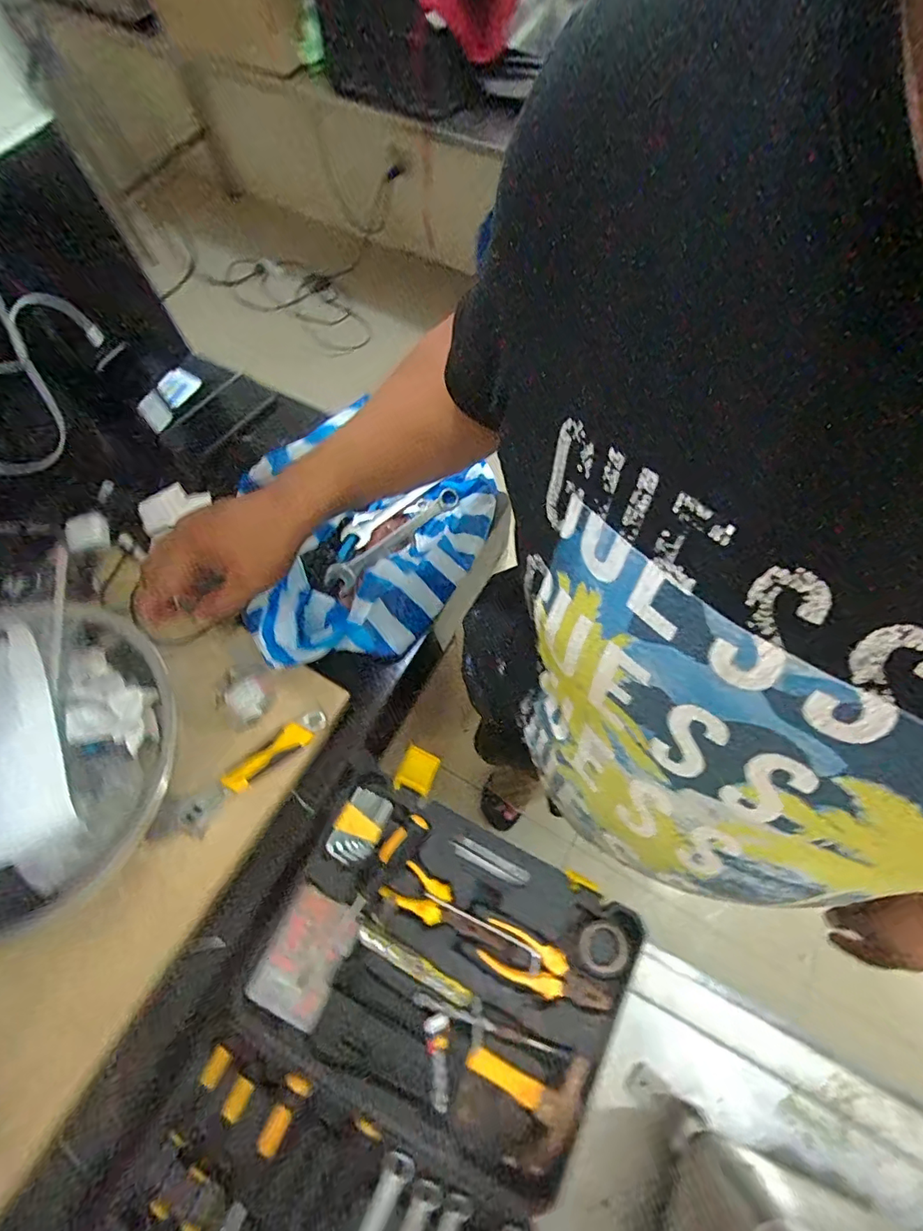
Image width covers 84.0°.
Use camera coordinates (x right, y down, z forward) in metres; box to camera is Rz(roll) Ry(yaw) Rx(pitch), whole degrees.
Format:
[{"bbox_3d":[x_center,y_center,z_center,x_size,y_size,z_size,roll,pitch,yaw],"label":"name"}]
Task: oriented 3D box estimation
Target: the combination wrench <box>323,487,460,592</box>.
[{"bbox_3d":[-0.085,-0.101,0.648,0.202,0.015,0.028,-41,72,-14],"label":"combination wrench"}]

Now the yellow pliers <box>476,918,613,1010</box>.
[{"bbox_3d":[0.088,0.370,0.538,0.136,0.009,0.046,20,69,9],"label":"yellow pliers"}]

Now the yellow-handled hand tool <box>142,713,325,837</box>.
[{"bbox_3d":[-0.228,0.167,0.534,0.193,0.016,0.041,-34,71,-12],"label":"yellow-handled hand tool"}]

